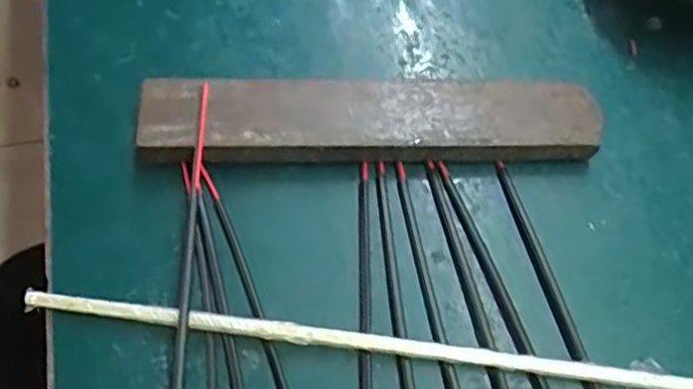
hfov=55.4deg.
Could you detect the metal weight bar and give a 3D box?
[{"bbox_3d":[0.011,-0.032,0.294,0.196,0.022,0.035,-2,66,-2],"label":"metal weight bar"}]

